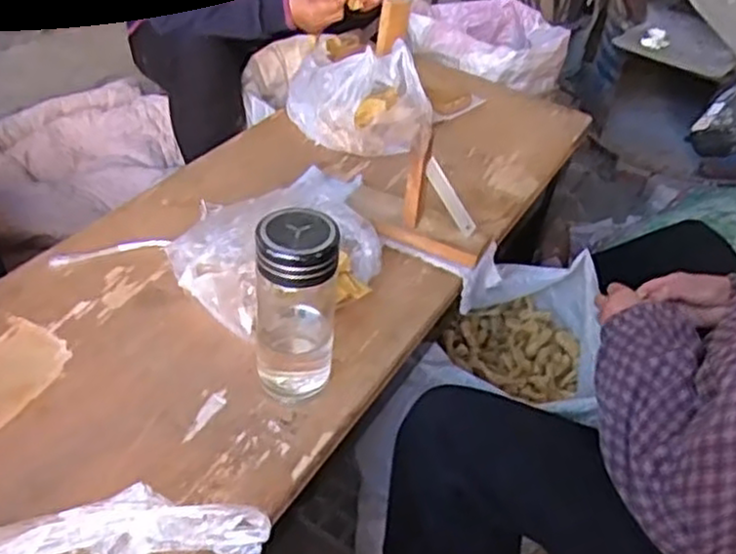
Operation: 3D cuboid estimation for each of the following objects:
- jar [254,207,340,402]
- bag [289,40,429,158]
[{"bbox_3d":[-0.063,0.027,0.634,0.066,0.177,0.059,3,41,-4],"label":"jar"},{"bbox_3d":[-0.011,-0.260,1.023,0.176,0.118,0.171,-15,45,-23],"label":"bag"}]

